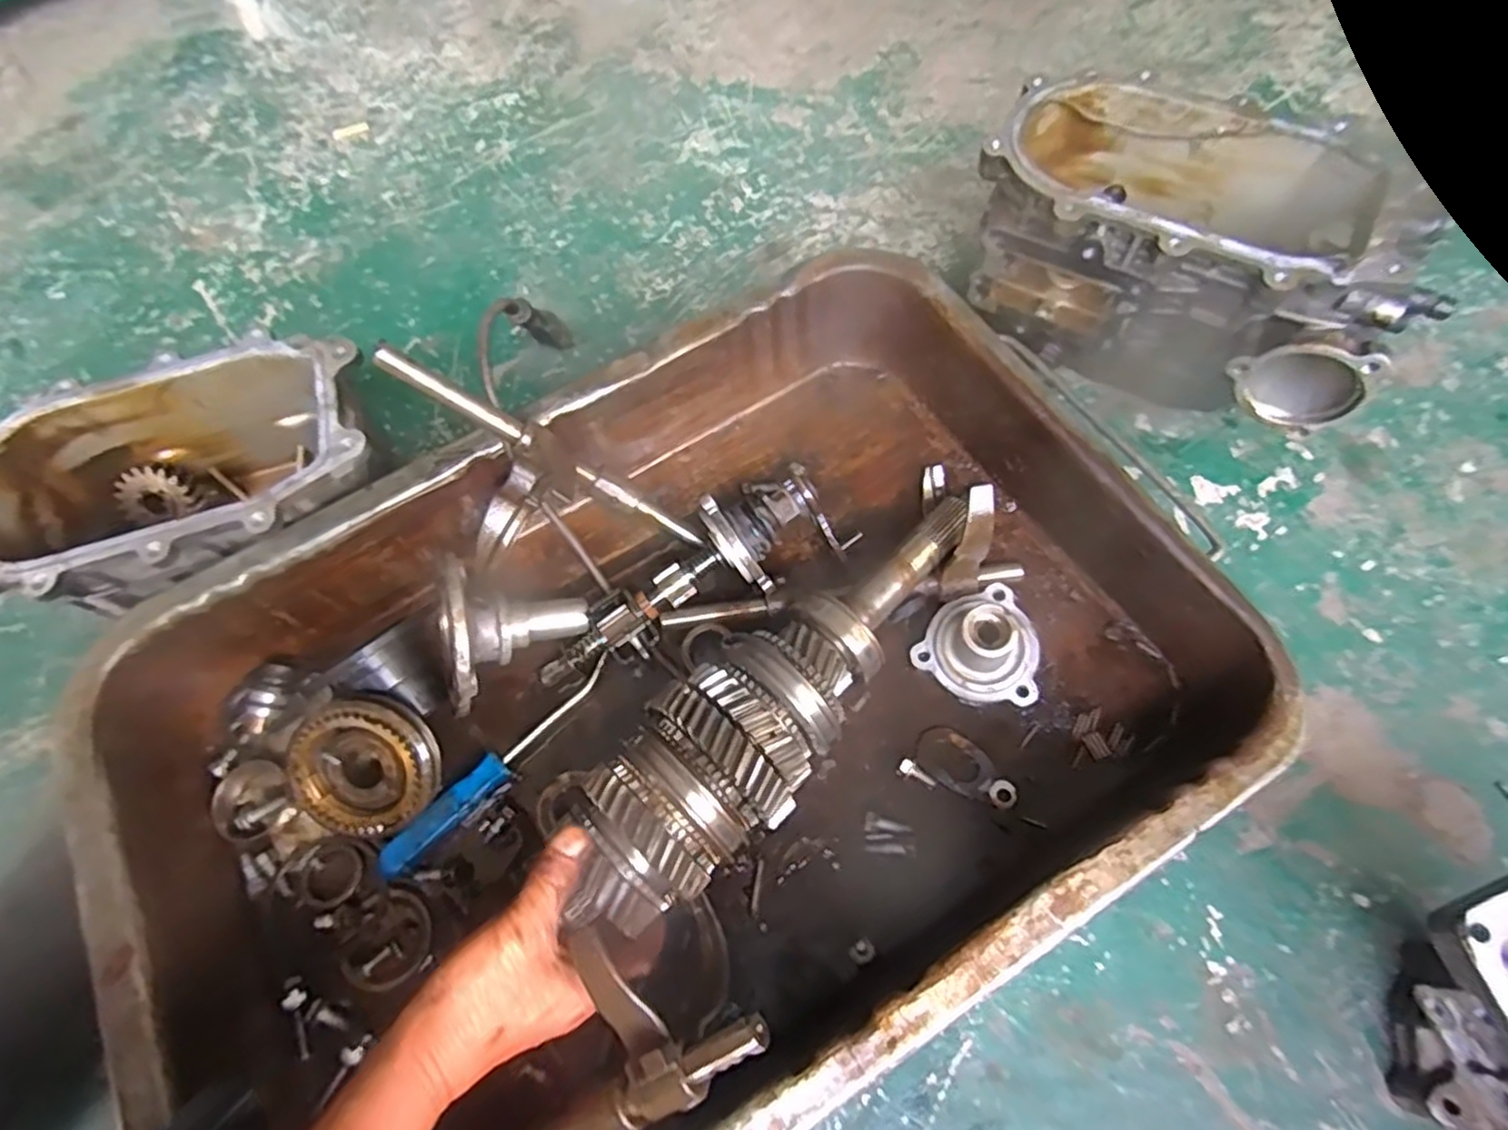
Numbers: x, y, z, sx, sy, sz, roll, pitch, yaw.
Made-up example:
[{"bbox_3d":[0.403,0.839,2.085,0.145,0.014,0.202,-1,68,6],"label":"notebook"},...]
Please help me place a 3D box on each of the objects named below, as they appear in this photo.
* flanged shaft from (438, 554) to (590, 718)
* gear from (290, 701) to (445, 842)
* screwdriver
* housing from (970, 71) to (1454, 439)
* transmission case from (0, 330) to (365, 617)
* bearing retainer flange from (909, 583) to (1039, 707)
[{"bbox_3d":[-0.164,0.047,0.499,0.102,0.088,0.091,-5,78,-26],"label":"flanged shaft"},{"bbox_3d":[-0.255,0.131,0.476,0.081,0.032,0.087,0,101,0],"label":"gear"},{"bbox_3d":[-0.170,0.135,0.491,0.191,0.019,0.020,-42,70,-14],"label":"screwdriver"},{"bbox_3d":[0.310,-0.224,0.552,0.282,0.156,0.167,31,71,15],"label":"housing"},{"bbox_3d":[-0.397,-0.050,0.538,0.269,0.126,0.161,-15,66,-3],"label":"transmission case"},{"bbox_3d":[0.162,0.047,0.482,0.080,0.059,0.077,35,73,17],"label":"bearing retainer flange"}]

